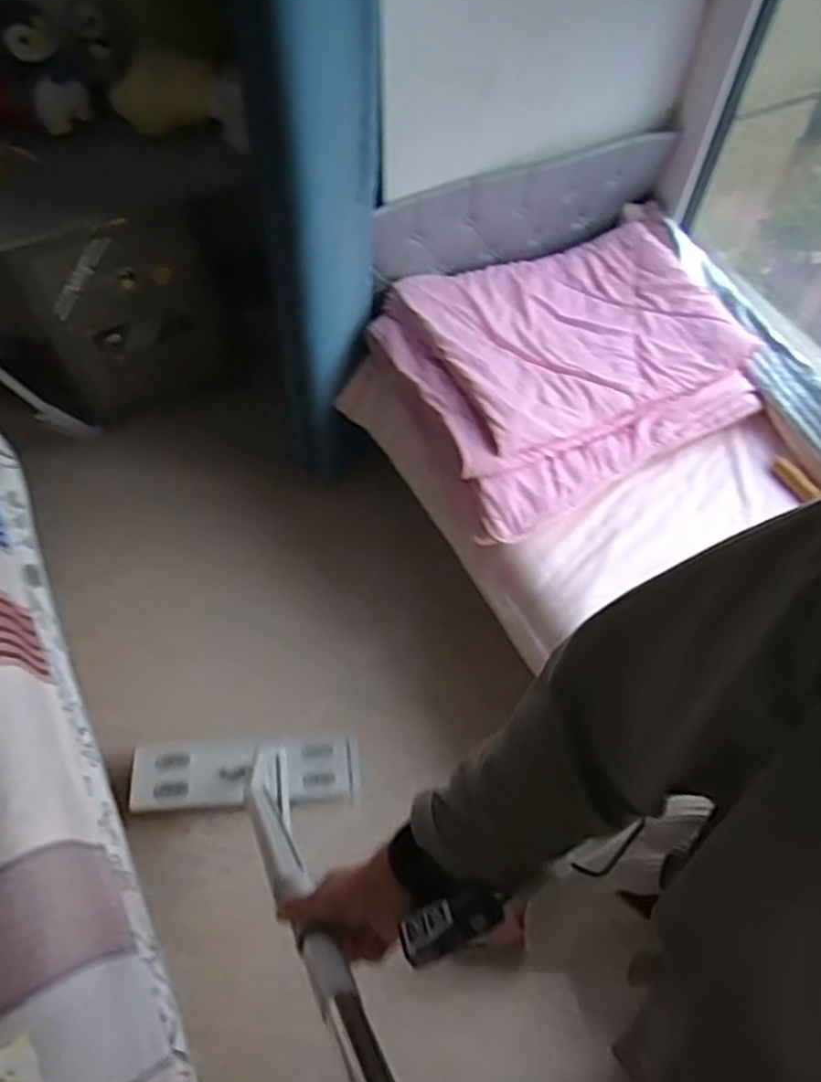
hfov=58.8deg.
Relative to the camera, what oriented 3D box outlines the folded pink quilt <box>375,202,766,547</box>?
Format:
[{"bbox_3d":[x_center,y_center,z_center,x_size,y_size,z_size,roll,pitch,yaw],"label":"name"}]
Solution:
[{"bbox_3d":[0.310,-0.366,1.443,0.673,0.187,0.542,-25,62,-13],"label":"folded pink quilt"}]

